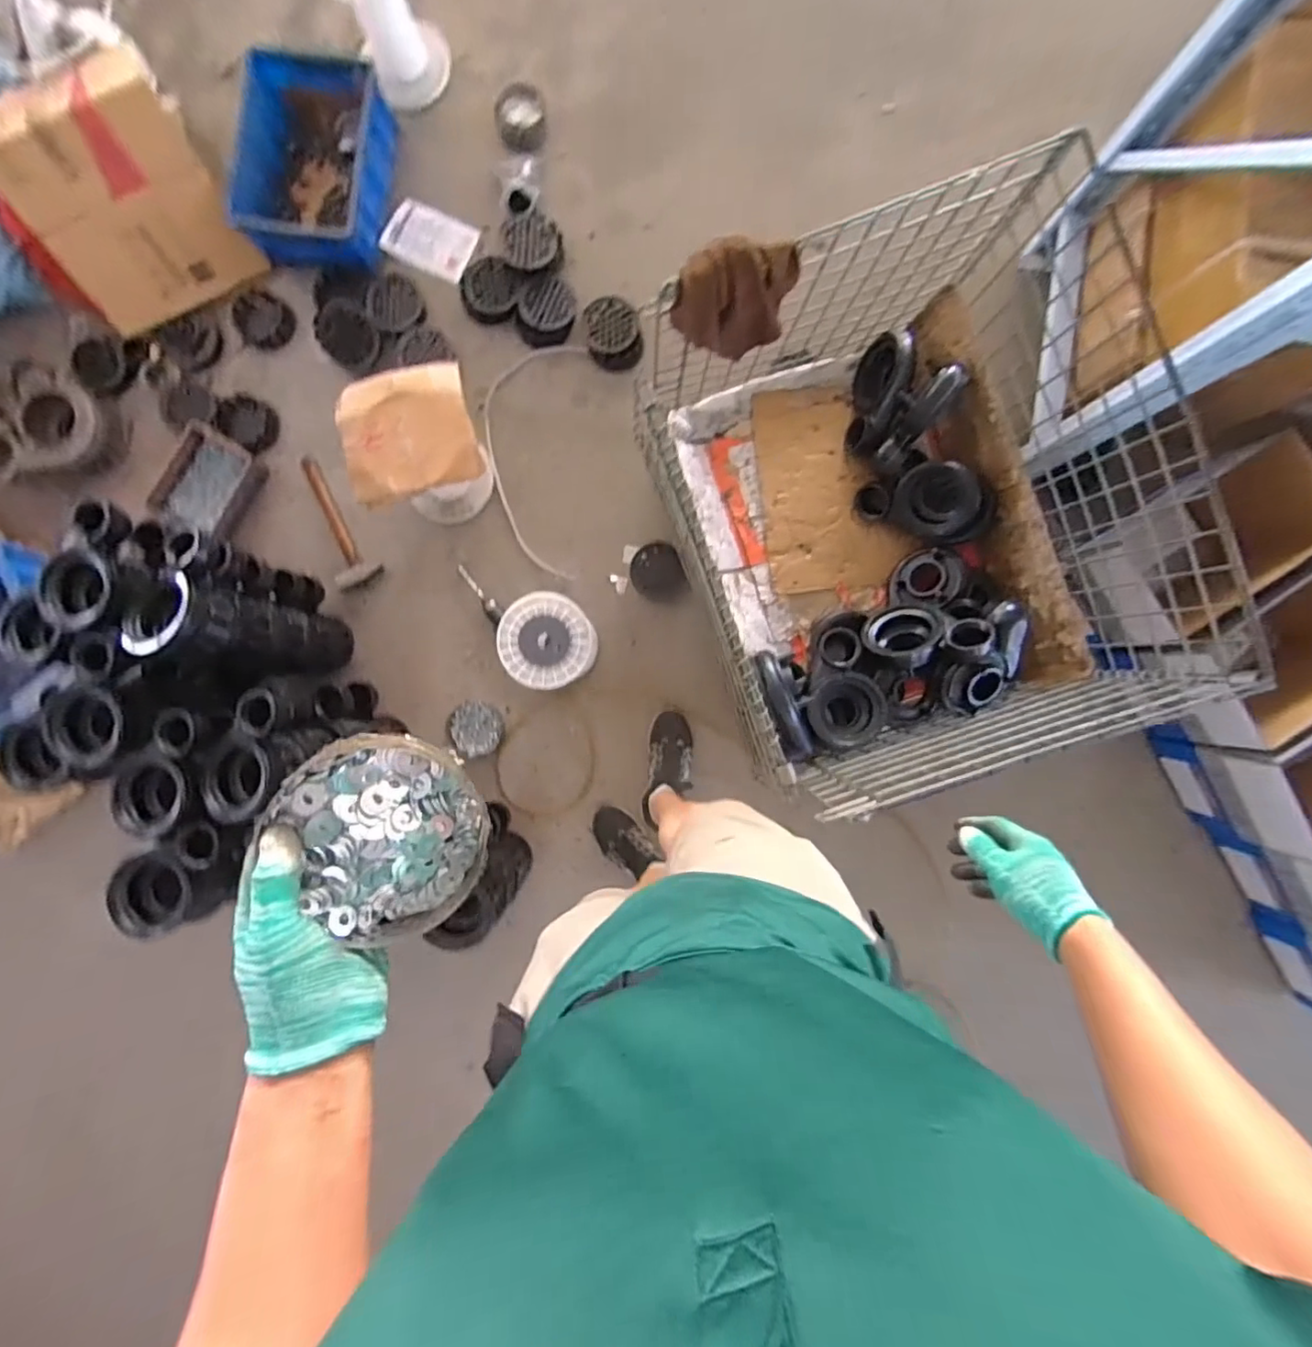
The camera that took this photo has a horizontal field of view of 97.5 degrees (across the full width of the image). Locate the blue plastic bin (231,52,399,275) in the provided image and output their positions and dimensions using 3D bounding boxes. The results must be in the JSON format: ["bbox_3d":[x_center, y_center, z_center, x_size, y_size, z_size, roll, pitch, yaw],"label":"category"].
[{"bbox_3d":[-0.776,-1.141,1.289,0.288,0.133,0.390,10,89,2],"label":"blue plastic bin"}]

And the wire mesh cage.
[{"bbox_3d":[0.400,-0.258,0.994,0.644,0.491,0.776,-19,88,1],"label":"wire mesh cage"}]

